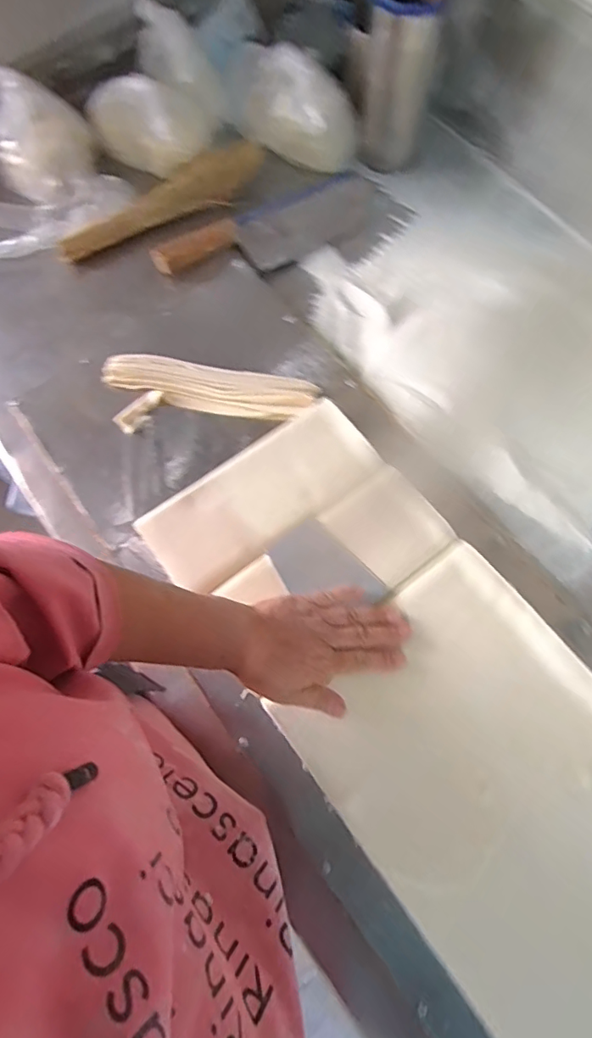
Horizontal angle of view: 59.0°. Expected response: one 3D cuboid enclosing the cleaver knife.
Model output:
[{"bbox_3d":[-0.026,-0.398,0.730,0.329,0.033,0.112,-31,74,-8],"label":"cleaver knife"}]

